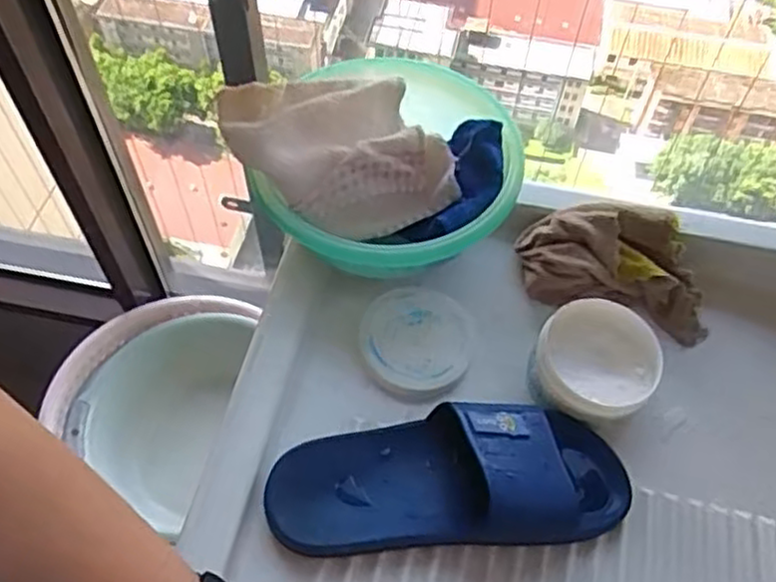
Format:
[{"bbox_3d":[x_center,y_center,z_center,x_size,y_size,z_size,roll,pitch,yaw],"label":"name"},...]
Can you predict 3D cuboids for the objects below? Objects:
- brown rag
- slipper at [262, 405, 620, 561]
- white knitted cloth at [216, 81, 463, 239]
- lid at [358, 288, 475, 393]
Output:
[{"bbox_3d":[0.203,-0.021,0.659,0.165,0.072,0.085,11,57,5],"label":"brown rag"},{"bbox_3d":[0.045,0.138,0.538,0.255,0.085,0.091,-3,57,-4],"label":"slipper"},{"bbox_3d":[-0.039,-0.114,0.610,0.171,0.071,0.124,-15,58,-11],"label":"white knitted cloth"},{"bbox_3d":[0.025,0.040,0.617,0.091,0.023,0.096,1,57,-1],"label":"lid"}]

